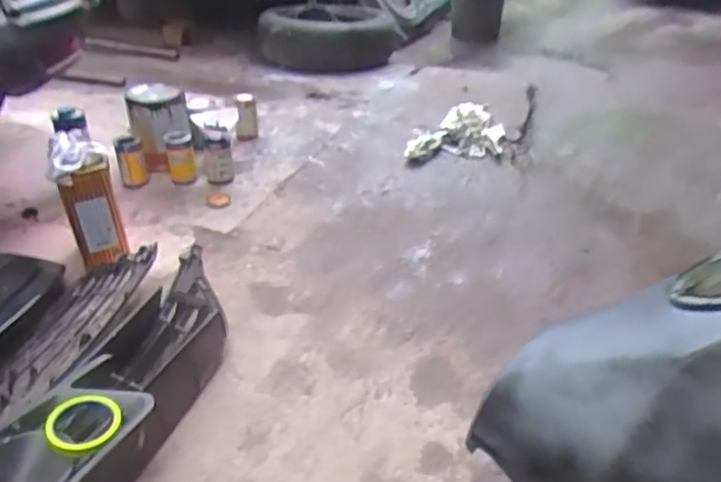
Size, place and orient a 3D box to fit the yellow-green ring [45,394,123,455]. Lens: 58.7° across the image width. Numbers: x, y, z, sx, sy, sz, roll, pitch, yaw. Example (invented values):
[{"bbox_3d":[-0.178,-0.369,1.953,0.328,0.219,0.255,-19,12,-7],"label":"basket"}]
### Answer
[{"bbox_3d":[-0.384,0.254,0.890,0.090,0.019,0.093,16,36,-12],"label":"yellow-green ring"}]

